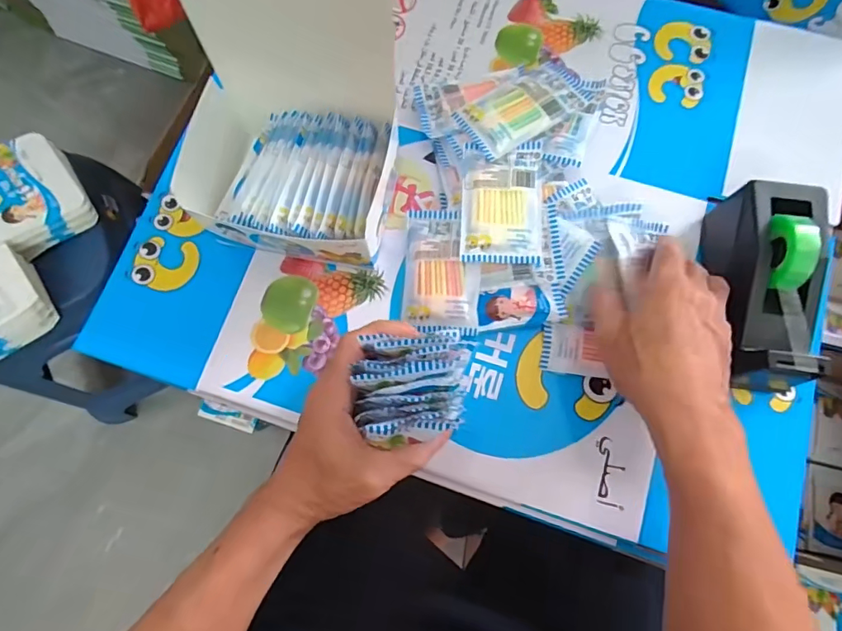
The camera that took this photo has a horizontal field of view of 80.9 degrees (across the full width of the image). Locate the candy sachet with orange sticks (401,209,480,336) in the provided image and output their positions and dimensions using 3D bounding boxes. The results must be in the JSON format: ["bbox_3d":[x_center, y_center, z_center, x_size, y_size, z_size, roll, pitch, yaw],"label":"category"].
[{"bbox_3d":[0.018,-0.038,0.410,0.062,0.016,0.100,4,75,2],"label":"candy sachet with orange sticks"}]

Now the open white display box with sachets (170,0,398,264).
[{"bbox_3d":[-0.098,-0.129,0.361,0.147,0.165,0.132,11,76,3],"label":"open white display box with sachets"}]

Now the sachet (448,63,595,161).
[{"bbox_3d":[0.085,-0.179,0.422,0.102,0.009,0.066,-30,65,-4],"label":"sachet"}]

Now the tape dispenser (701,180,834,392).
[{"bbox_3d":[0.261,-0.022,0.373,0.059,0.082,0.145,7,76,2],"label":"tape dispenser"}]

